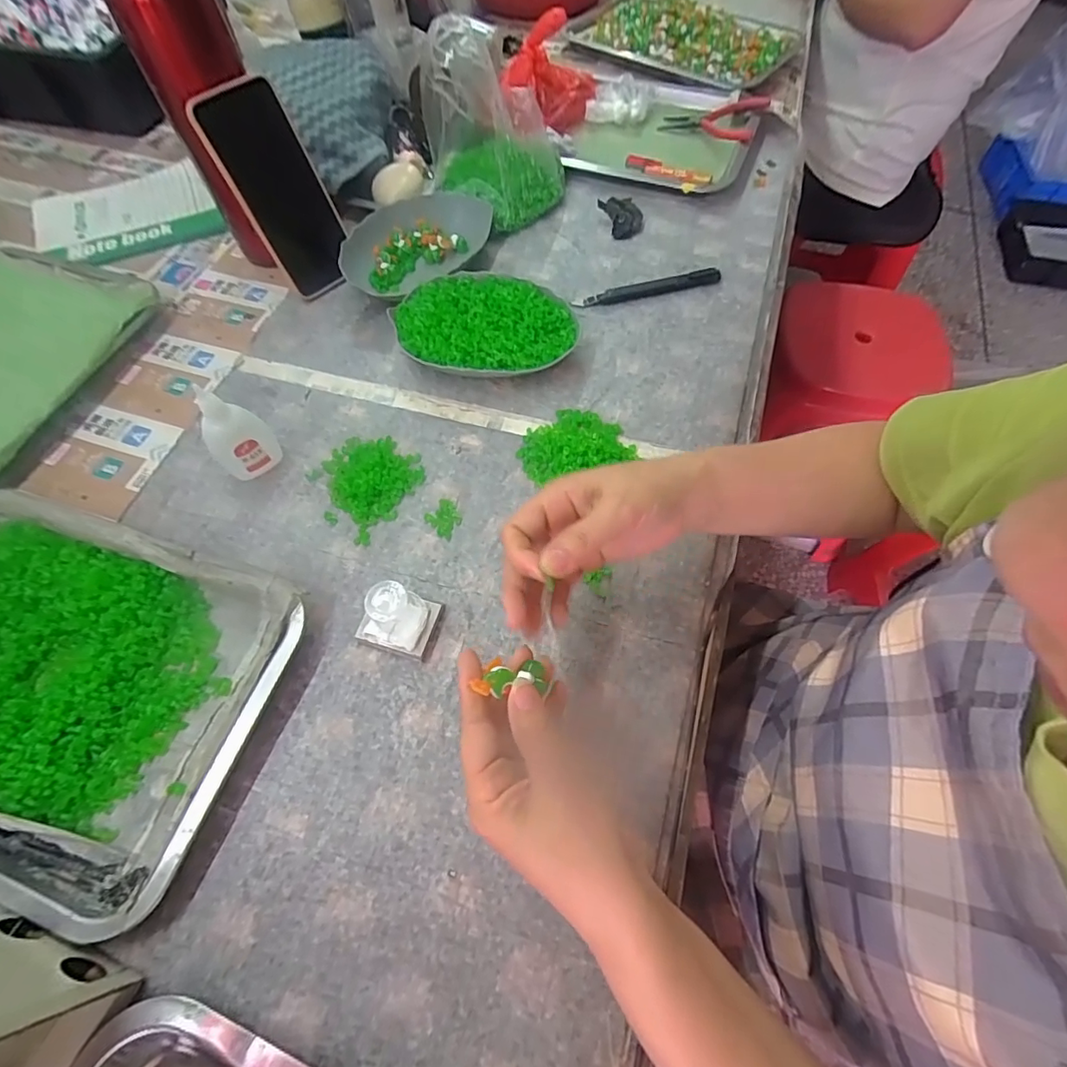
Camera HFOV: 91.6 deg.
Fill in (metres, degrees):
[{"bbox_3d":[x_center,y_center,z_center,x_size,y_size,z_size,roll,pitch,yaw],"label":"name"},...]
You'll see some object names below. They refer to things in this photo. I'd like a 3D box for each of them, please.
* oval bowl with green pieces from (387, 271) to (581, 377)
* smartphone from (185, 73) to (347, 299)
[{"bbox_3d":[-0.043,-0.189,0.478,0.161,0.036,0.114,-4,63,0],"label":"oval bowl with green pieces"},{"bbox_3d":[-0.227,-0.311,0.477,0.076,0.158,0.018,-38,47,-15],"label":"smartphone"}]

